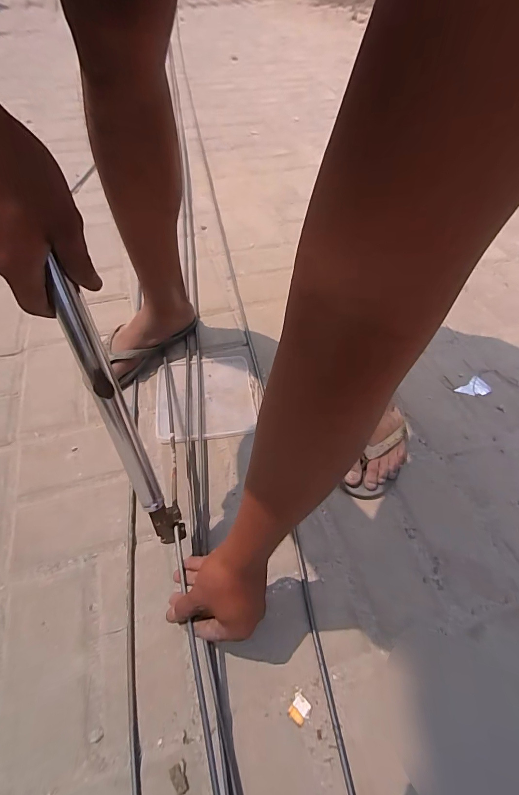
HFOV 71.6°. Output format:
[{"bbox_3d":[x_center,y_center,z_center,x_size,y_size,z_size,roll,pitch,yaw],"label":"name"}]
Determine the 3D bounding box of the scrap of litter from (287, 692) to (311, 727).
[{"bbox_3d":[0.043,0.338,0.389,0.020,0.004,0.023,31,59,20],"label":"scrap of litter"}]

